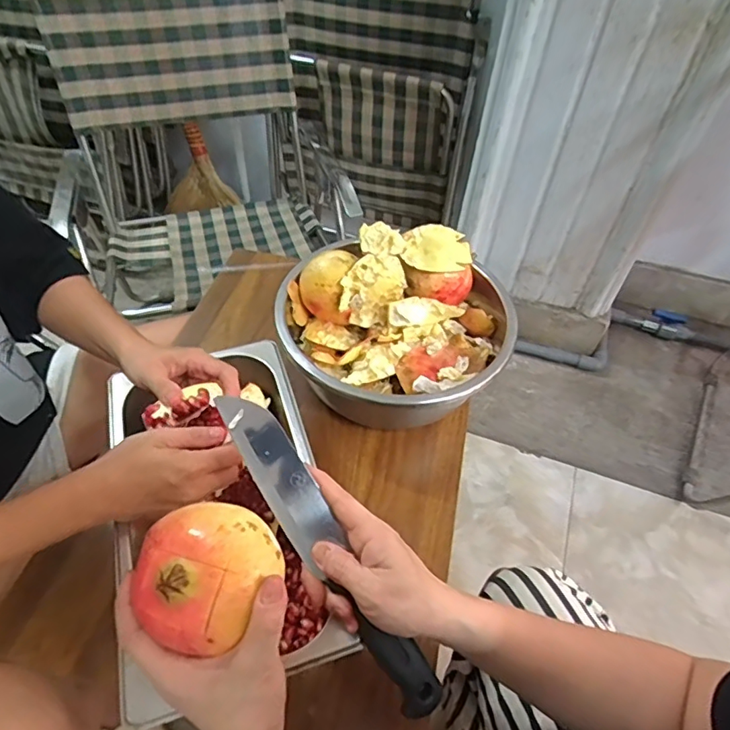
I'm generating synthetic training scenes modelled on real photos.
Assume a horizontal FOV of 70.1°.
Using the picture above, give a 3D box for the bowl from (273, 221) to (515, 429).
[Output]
[{"bbox_3d":[0.039,-0.042,0.616,0.261,0.165,0.238,-34,59,-30],"label":"bowl"}]

